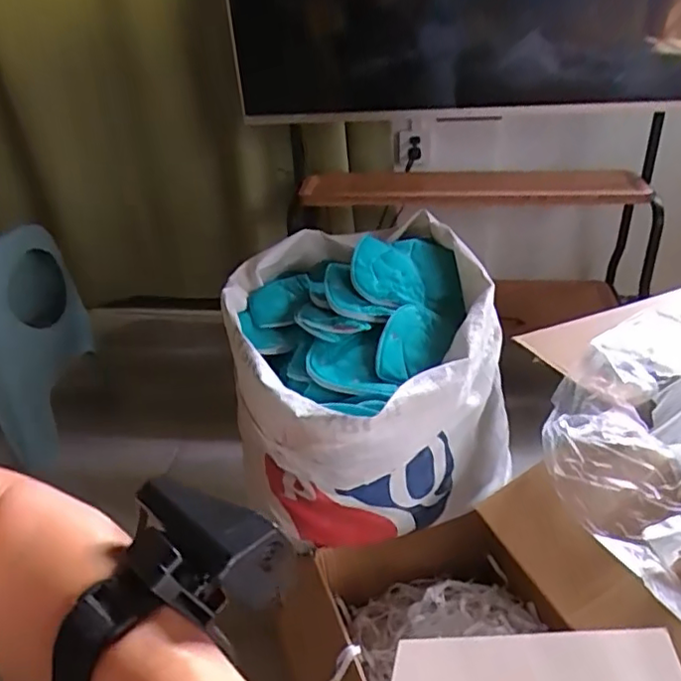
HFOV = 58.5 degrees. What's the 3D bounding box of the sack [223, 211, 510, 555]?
[{"bbox_3d":[0.034,0.044,0.859,0.363,0.275,0.408,-15,34,-18],"label":"sack"}]

